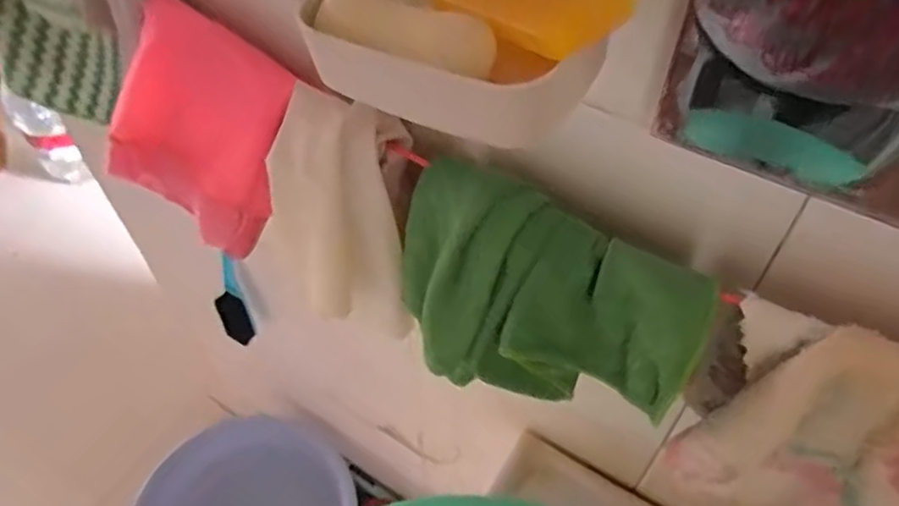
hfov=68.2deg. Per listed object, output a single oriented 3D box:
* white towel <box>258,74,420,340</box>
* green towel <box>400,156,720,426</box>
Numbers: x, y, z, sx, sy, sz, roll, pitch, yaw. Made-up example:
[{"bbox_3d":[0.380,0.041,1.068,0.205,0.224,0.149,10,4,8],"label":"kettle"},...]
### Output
[{"bbox_3d":[-0.068,-0.020,0.410,0.083,0.150,0.016,-1,24,-2],"label":"white towel"},{"bbox_3d":[0.046,0.031,0.374,0.169,0.135,0.033,29,33,17],"label":"green towel"}]

